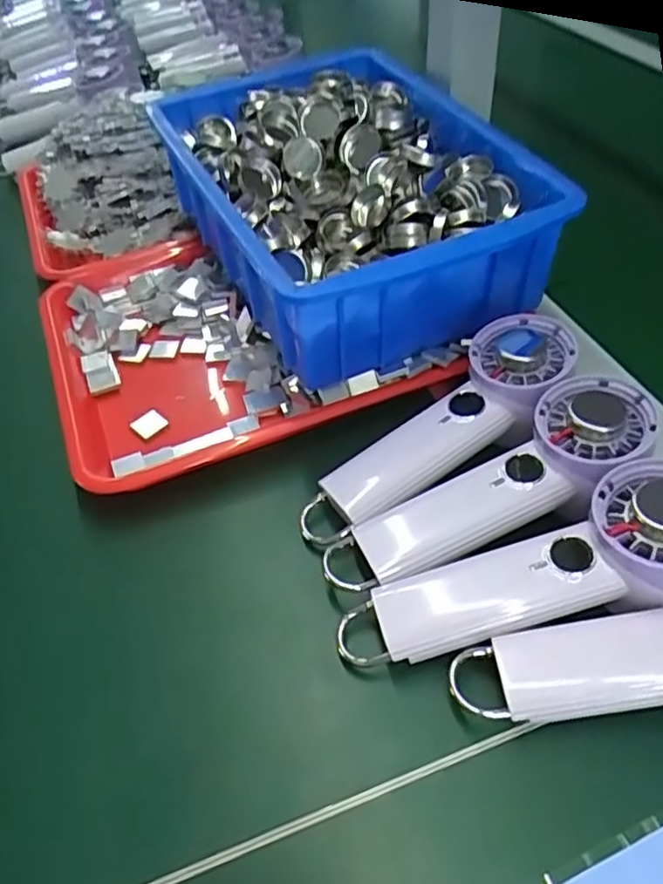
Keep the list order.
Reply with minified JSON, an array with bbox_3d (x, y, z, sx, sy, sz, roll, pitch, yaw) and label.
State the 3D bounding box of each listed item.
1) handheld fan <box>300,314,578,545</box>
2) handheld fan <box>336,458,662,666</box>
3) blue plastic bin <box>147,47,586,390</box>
[{"bbox_3d":[0.067,-0.007,0.398,0.195,0.031,0.061,-39,53,-6],"label":"handheld fan"},{"bbox_3d":[0.099,0.068,0.329,0.191,0.034,0.058,-22,47,5],"label":"handheld fan"},{"bbox_3d":[0.023,-0.190,0.500,0.239,0.104,0.295,-22,49,-15],"label":"blue plastic bin"}]

